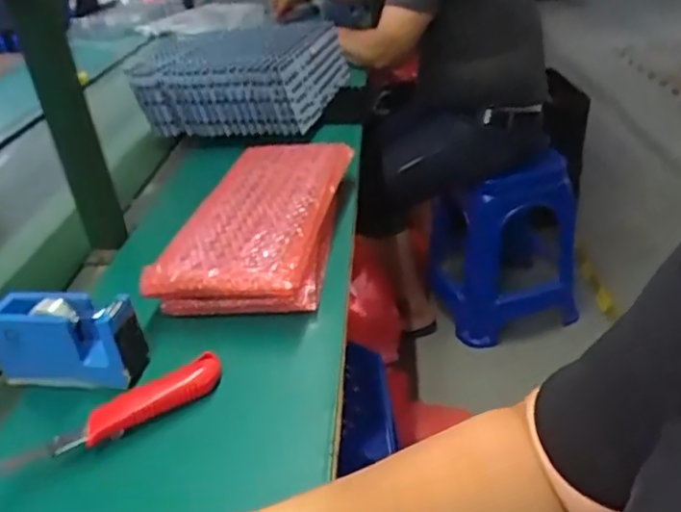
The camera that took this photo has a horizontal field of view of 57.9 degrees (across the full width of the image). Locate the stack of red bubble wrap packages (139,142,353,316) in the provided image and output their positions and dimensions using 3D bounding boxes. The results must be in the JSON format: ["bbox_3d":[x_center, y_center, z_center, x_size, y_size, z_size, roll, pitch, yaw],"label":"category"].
[{"bbox_3d":[-0.092,-0.045,0.781,0.173,0.066,0.364,-1,31,9],"label":"stack of red bubble wrap packages"}]

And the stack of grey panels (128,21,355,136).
[{"bbox_3d":[-0.181,-0.365,1.207,0.319,0.146,0.323,3,32,16],"label":"stack of grey panels"}]

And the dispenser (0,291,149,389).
[{"bbox_3d":[-0.254,0.075,0.574,0.135,0.069,0.052,0,31,11],"label":"dispenser"}]

